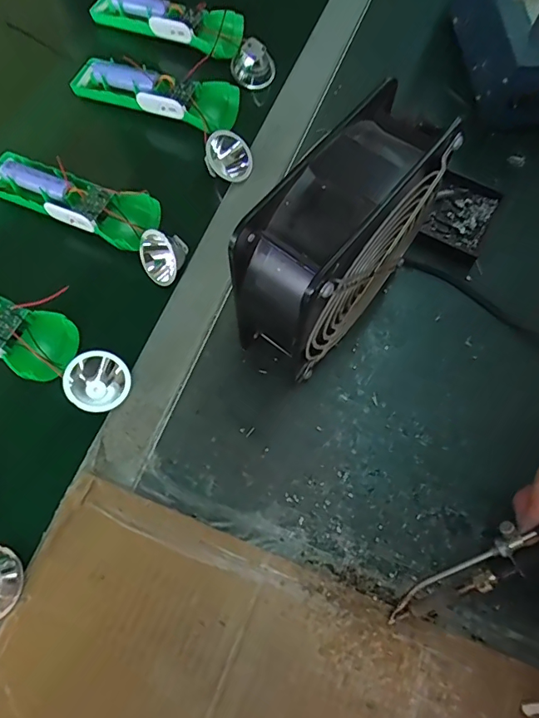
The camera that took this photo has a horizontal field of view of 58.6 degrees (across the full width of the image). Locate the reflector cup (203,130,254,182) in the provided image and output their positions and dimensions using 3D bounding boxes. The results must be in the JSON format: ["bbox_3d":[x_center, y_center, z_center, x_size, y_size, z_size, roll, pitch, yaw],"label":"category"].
[{"bbox_3d":[-0.033,-0.171,0.406,0.038,0.033,0.023,27,41,9],"label":"reflector cup"}]

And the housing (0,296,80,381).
[{"bbox_3d":[-0.215,-0.034,0.362,0.152,0.030,0.049,28,71,10],"label":"housing"}]

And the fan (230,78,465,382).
[{"bbox_3d":[0.047,-0.068,0.310,0.061,0.152,0.157,41,74,14],"label":"fan"}]

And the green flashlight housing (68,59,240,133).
[{"bbox_3d":[-0.101,-0.241,0.428,0.150,0.030,0.043,21,71,7],"label":"green flashlight housing"}]

